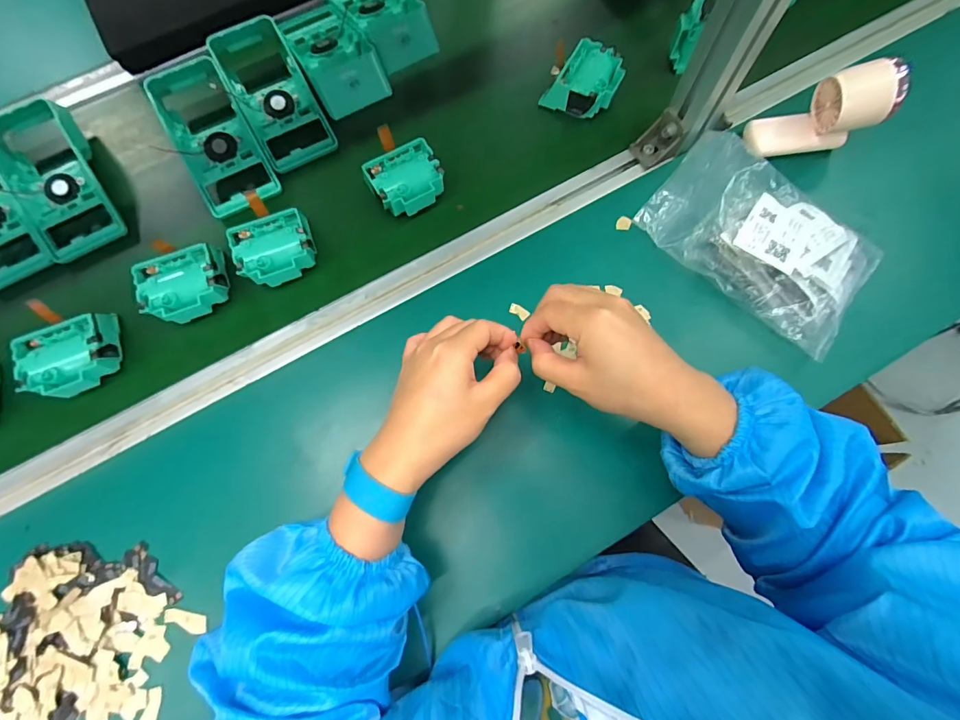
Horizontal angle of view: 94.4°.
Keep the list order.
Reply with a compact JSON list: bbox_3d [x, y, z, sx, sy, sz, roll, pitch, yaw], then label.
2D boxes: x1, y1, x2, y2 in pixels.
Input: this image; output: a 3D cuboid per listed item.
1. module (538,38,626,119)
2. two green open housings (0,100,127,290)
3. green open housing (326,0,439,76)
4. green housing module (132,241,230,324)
[{"bbox_3d":[0.118,-0.318,0.511,0.082,0.044,0.077,27,80,5],"label":"module"},{"bbox_3d":[-0.504,-0.188,0.482,0.166,0.046,0.195,-26,74,-6],"label":"two green open housings"},{"bbox_3d":[-0.120,-0.425,0.540,0.085,0.042,0.188,-31,75,-7],"label":"green open housing"},{"bbox_3d":[-0.294,-0.074,0.448,0.077,0.040,0.072,-20,79,-4],"label":"green housing module"}]

